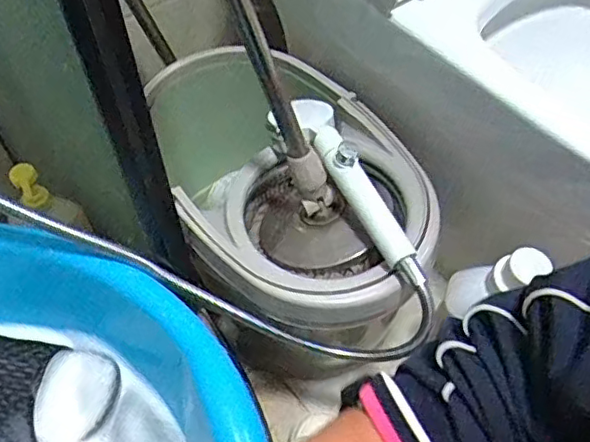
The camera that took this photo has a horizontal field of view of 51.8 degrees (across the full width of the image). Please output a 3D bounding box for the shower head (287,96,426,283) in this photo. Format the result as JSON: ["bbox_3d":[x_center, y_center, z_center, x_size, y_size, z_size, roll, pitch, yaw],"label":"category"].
[{"bbox_3d":[0.067,-0.034,0.684,0.066,0.071,0.263,-20,57,-14],"label":"shower head"}]

